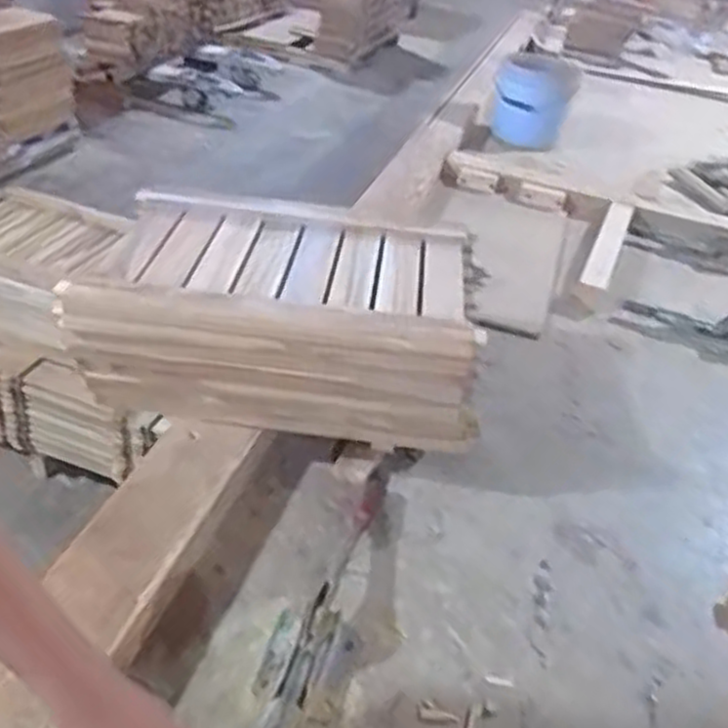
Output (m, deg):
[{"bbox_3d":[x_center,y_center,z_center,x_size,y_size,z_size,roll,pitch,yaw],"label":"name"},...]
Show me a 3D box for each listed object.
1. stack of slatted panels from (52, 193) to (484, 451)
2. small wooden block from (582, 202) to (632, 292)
[{"bbox_3d":[-0.093,-0.070,0.932,0.430,0.146,0.300,9,34,-1],"label":"stack of slatted panels"},{"bbox_3d":[0.502,-0.247,1.598,0.056,0.018,0.213,19,71,15],"label":"small wooden block"}]

